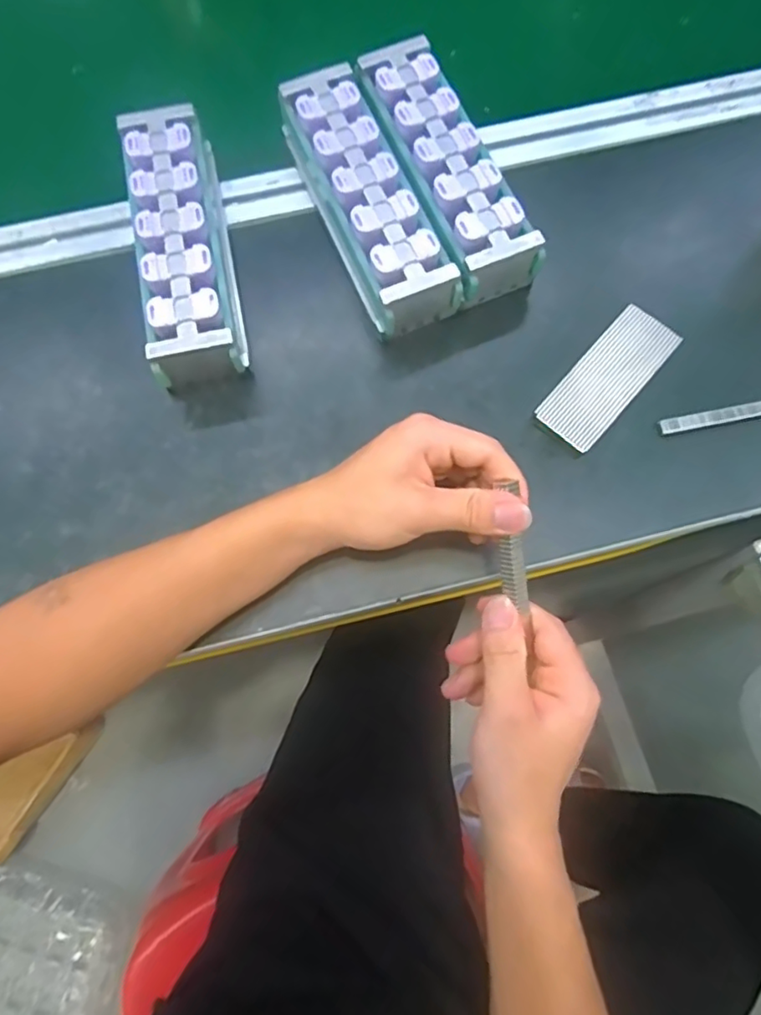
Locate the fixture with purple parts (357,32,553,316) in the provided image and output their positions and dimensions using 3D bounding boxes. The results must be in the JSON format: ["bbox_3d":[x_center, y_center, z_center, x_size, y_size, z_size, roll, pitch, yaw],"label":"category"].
[{"bbox_3d":[0.046,-0.233,0.417,0.058,0.057,0.187,-21,73,-5],"label":"fixture with purple parts"}]

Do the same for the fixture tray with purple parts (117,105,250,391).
[{"bbox_3d":[-0.134,-0.177,0.402,0.060,0.053,0.192,-11,73,-2],"label":"fixture tray with purple parts"}]

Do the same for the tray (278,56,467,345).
[{"bbox_3d":[-0.009,-0.211,0.411,0.063,0.054,0.188,-21,73,-5],"label":"tray"}]

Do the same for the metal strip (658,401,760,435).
[{"bbox_3d":[0.234,-0.062,0.386,0.105,0.007,0.011,-12,73,-2],"label":"metal strip"}]

